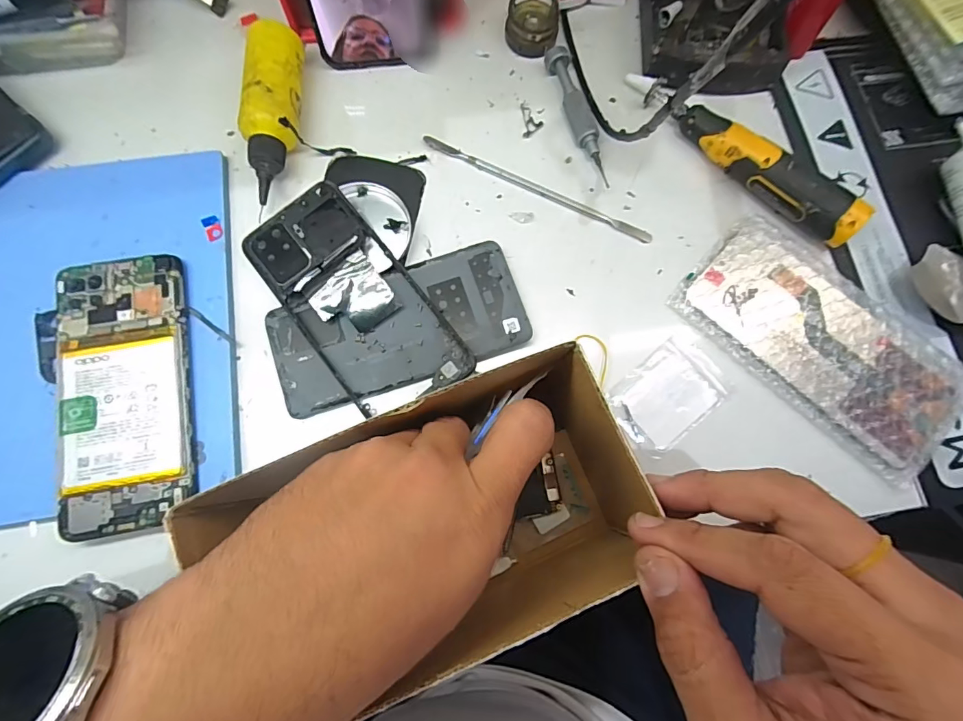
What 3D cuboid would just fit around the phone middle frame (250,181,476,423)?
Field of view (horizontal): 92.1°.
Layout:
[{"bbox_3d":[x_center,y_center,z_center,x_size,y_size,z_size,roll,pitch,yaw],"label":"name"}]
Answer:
[{"bbox_3d":[-0.078,-0.036,0.288,0.073,0.014,0.156,-38,80,-10],"label":"phone middle frame"}]

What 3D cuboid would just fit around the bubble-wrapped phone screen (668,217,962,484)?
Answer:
[{"bbox_3d":[0.222,-0.018,0.297,0.173,0.009,0.100,41,78,8],"label":"bubble-wrapped phone screen"}]

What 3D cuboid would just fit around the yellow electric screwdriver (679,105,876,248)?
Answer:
[{"bbox_3d":[0.191,-0.126,0.313,0.131,0.029,0.024,40,78,8],"label":"yellow electric screwdriver"}]

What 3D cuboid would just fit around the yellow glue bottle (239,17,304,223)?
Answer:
[{"bbox_3d":[-0.138,-0.161,0.308,0.031,0.035,0.123,1,76,-2],"label":"yellow glue bottle"}]

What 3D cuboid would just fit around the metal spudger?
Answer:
[{"bbox_3d":[0.038,-0.119,0.321,0.169,0.004,0.008,25,77,4],"label":"metal spudger"}]

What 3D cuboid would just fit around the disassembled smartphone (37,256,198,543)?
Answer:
[{"bbox_3d":[-0.209,0.017,0.265,0.080,0.012,0.155,-11,77,-5],"label":"disassembled smartphone"}]

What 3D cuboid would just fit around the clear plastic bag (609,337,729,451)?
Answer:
[{"bbox_3d":[0.116,0.020,0.287,0.069,0.004,0.049,-38,80,-10],"label":"clear plastic bag"}]

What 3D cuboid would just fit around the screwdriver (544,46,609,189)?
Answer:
[{"bbox_3d":[0.069,-0.173,0.329,0.018,0.015,0.106,-14,77,-5],"label":"screwdriver"}]

